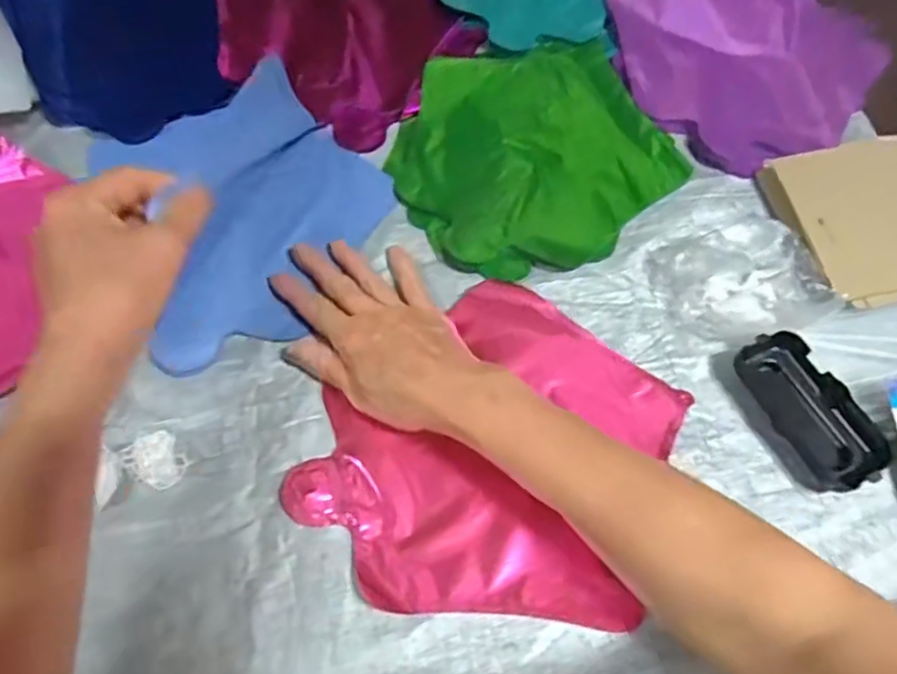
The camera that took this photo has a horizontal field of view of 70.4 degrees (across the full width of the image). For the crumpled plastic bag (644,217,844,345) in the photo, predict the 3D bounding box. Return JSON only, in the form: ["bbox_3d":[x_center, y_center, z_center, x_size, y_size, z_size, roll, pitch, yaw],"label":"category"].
[{"bbox_3d":[0.222,-0.045,0.478,0.116,0.028,0.094,-18,65,-12],"label":"crumpled plastic bag"}]

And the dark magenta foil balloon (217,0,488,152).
[{"bbox_3d":[-0.107,-0.306,0.598,0.250,0.017,0.236,31,65,13],"label":"dark magenta foil balloon"}]

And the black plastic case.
[{"bbox_3d":[0.245,0.049,0.433,0.048,0.027,0.108,-22,65,-13],"label":"black plastic case"}]

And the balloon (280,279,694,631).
[{"bbox_3d":[0.032,0.073,0.421,0.223,0.021,0.219,19,63,7],"label":"balloon"}]

